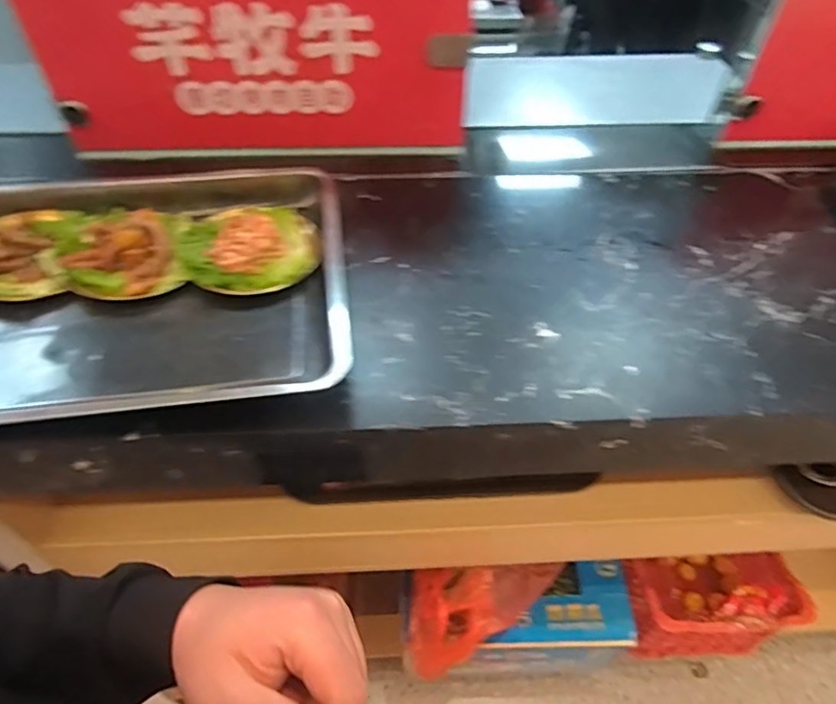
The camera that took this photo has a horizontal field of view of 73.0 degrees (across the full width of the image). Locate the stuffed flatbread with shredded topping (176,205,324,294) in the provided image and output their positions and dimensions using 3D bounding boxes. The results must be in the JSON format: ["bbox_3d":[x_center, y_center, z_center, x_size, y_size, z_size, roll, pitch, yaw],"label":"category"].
[{"bbox_3d":[-0.213,-0.135,0.712,0.161,0.032,0.146,-21,52,-18],"label":"stuffed flatbread with shredded topping"}]

